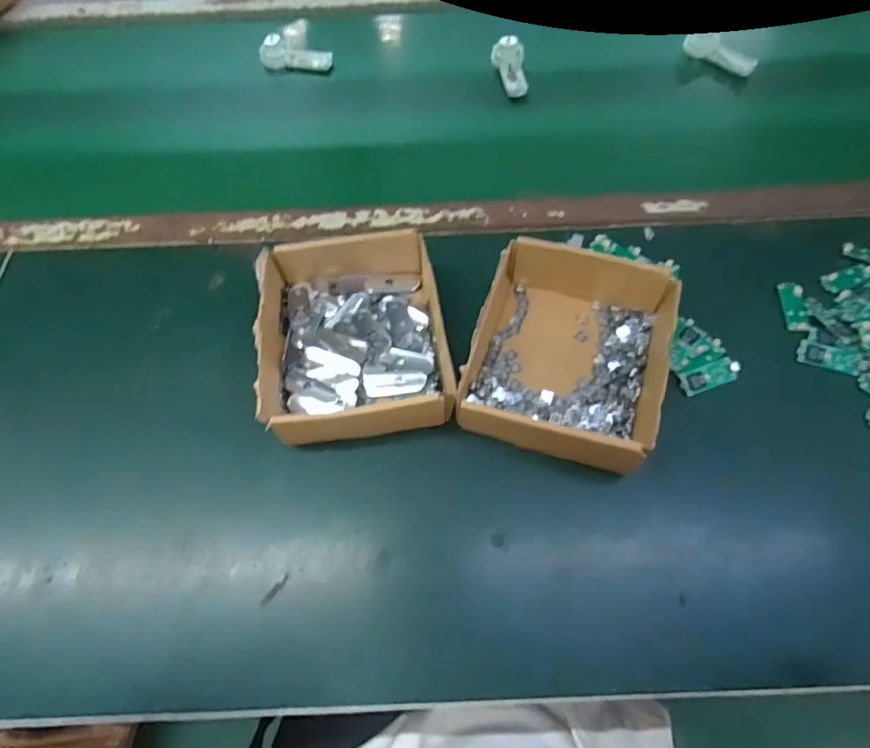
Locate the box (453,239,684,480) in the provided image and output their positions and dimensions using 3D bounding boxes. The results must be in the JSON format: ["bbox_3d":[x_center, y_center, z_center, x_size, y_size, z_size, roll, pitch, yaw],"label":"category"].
[{"bbox_3d":[0.116,-0.027,0.425,0.153,0.045,0.173,14,63,9],"label":"box"}]

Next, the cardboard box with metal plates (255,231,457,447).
[{"bbox_3d":[-0.067,-0.038,0.436,0.146,0.049,0.181,-9,61,-3],"label":"cardboard box with metal plates"}]

